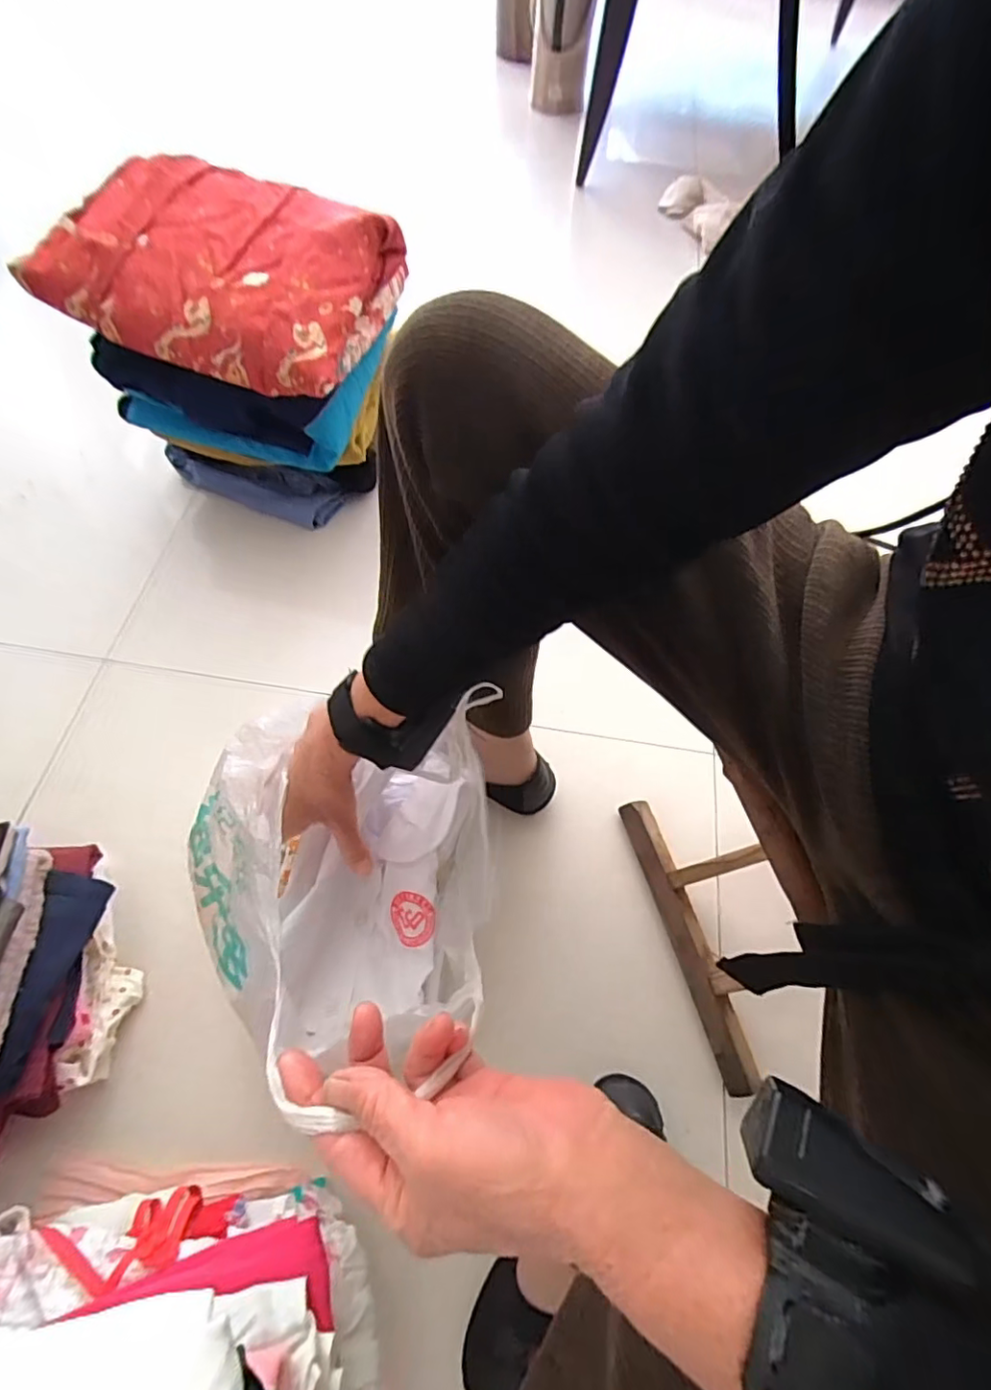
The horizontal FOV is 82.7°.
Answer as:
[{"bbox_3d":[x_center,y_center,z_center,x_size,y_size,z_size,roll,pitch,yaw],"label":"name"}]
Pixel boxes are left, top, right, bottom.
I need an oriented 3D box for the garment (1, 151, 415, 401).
[{"bbox_3d":[-0.330,-0.518,0.683,0.365,0.093,0.266,16,63,5],"label":"garment"}]

